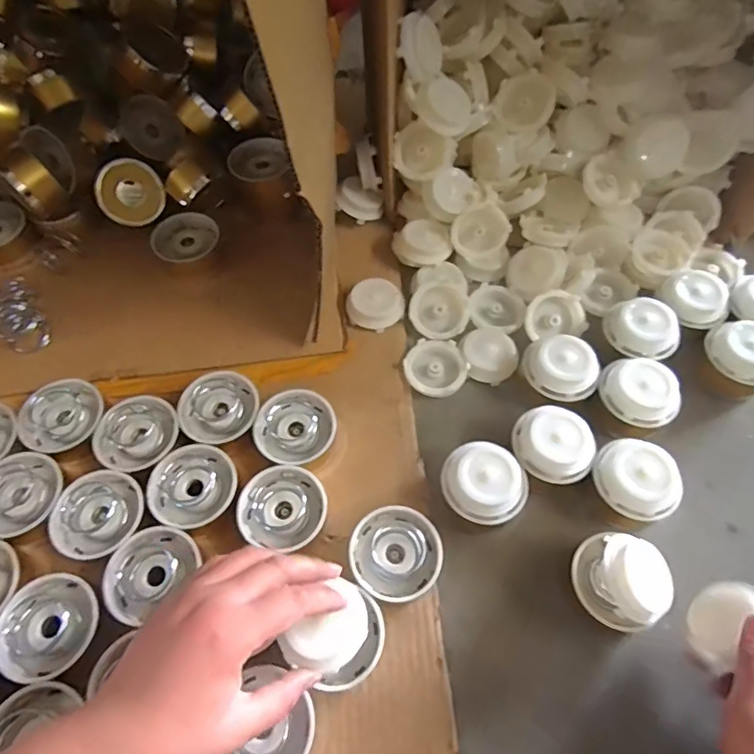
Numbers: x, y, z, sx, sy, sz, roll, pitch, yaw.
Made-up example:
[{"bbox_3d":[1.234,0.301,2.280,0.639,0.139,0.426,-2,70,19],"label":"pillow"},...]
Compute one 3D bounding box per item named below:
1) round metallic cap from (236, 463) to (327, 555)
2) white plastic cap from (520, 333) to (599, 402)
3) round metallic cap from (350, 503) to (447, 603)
[{"bbox_3d":[-0.074,0.104,0.418,0.063,0.036,0.060,0,59,0],"label":"round metallic cap"},{"bbox_3d":[0.162,-0.006,0.464,0.060,0.033,0.052,6,59,3],"label":"white plastic cap"},{"bbox_3d":[0.014,0.137,0.402,0.066,0.032,0.066,0,59,0],"label":"round metallic cap"}]

